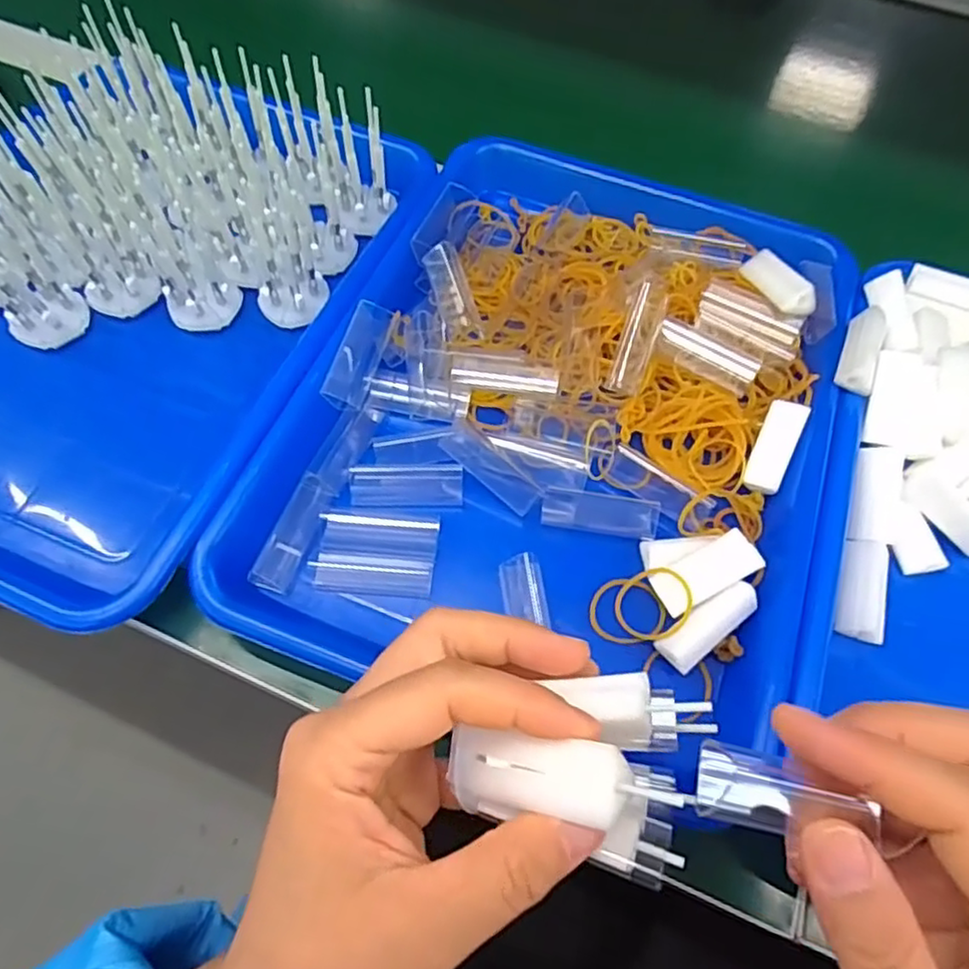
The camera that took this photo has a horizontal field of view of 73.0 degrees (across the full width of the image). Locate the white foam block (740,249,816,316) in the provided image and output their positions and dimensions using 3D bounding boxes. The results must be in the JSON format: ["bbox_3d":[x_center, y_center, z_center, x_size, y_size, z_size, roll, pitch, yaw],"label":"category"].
[{"bbox_3d":[0.153,-0.108,0.344,0.017,0.015,0.049,-14,49,-9],"label":"white foam block"}]

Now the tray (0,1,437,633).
[{"bbox_3d":[-0.193,-0.121,0.348,0.260,0.045,0.350,24,63,10],"label":"tray"}]

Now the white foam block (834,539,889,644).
[{"bbox_3d":[0.172,0.048,0.297,0.019,0.010,0.045,14,62,5],"label":"white foam block"}]

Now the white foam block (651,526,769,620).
[{"bbox_3d":[0.096,0.038,0.284,0.044,0.005,0.020,-32,66,5],"label":"white foam block"}]

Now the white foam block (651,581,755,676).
[{"bbox_3d":[0.096,0.060,0.280,0.047,0.009,0.016,-41,69,1],"label":"white foam block"}]

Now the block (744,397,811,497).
[{"bbox_3d":[0.141,-0.019,0.318,0.017,0.006,0.047,23,82,10],"label":"block"}]

